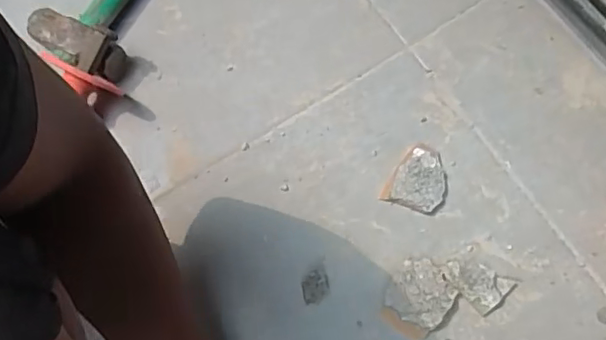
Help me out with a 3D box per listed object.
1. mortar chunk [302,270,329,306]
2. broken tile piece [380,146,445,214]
[{"bbox_3d":[0.011,0.103,0.510,0.025,0.016,0.025,-17,73,-6],"label":"mortar chunk"},{"bbox_3d":[0.108,0.006,0.546,0.053,0.015,0.062,17,73,5],"label":"broken tile piece"}]

